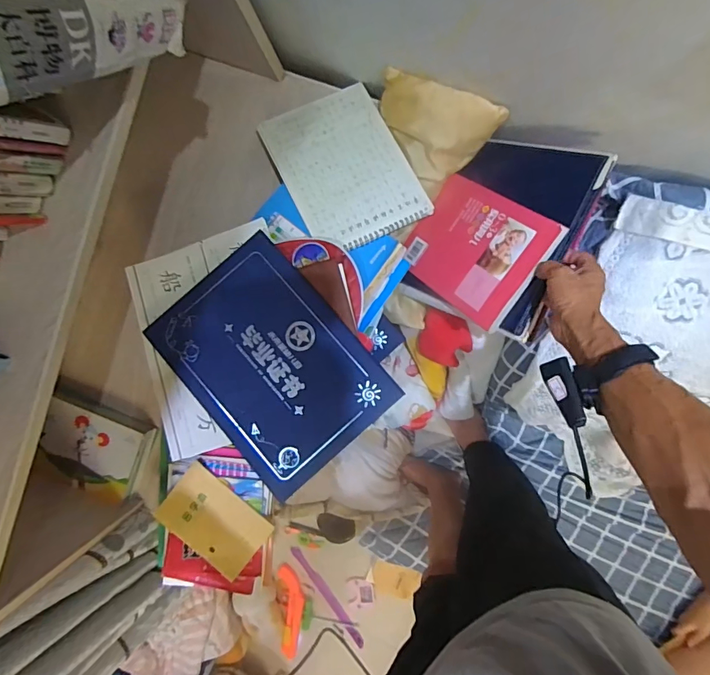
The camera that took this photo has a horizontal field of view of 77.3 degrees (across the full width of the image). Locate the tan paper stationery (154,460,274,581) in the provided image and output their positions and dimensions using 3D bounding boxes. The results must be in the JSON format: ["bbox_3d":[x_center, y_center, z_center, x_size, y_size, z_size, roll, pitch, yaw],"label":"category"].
[{"bbox_3d":[-0.237,0.311,0.752,0.174,0.011,0.120,40,95,-1],"label":"tan paper stationery"}]

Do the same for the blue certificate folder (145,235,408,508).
[{"bbox_3d":[-0.122,0.037,0.641,0.232,0.012,0.319,-41,85,-1],"label":"blue certificate folder"}]

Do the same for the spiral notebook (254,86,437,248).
[{"bbox_3d":[-0.020,-0.266,0.691,0.186,0.013,0.254,-24,79,-4],"label":"spiral notebook"}]

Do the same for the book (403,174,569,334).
[{"bbox_3d":[0.180,-0.138,0.688,0.223,0.013,0.172,48,116,41],"label":"book"}]

